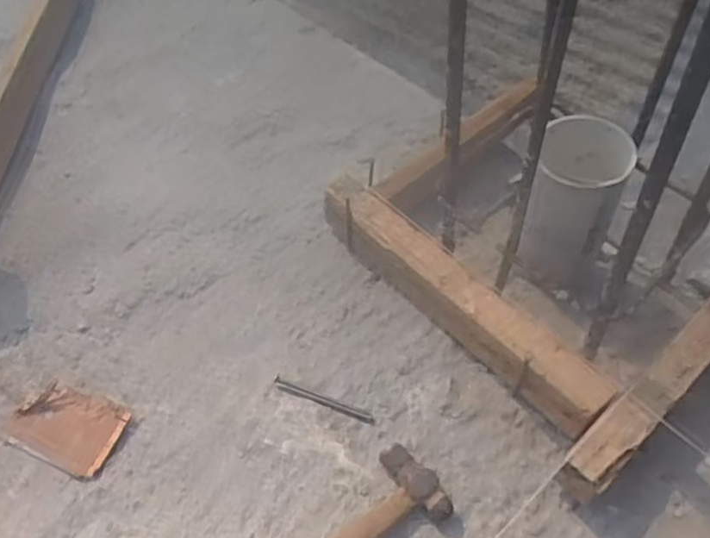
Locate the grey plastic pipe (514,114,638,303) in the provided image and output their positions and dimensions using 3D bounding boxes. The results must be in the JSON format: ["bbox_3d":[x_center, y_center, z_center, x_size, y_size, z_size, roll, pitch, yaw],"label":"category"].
[{"bbox_3d":[0.211,-0.058,0.624,0.080,0.153,0.091,14,58,13],"label":"grey plastic pipe"}]

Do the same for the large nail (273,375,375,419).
[{"bbox_3d":[-0.033,0.129,0.640,0.107,0.004,0.007,19,61,15],"label":"large nail"}]

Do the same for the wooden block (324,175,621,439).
[{"bbox_3d":[0.099,0.024,0.655,0.064,0.080,0.351,-36,62,-17],"label":"wooden block"}]

